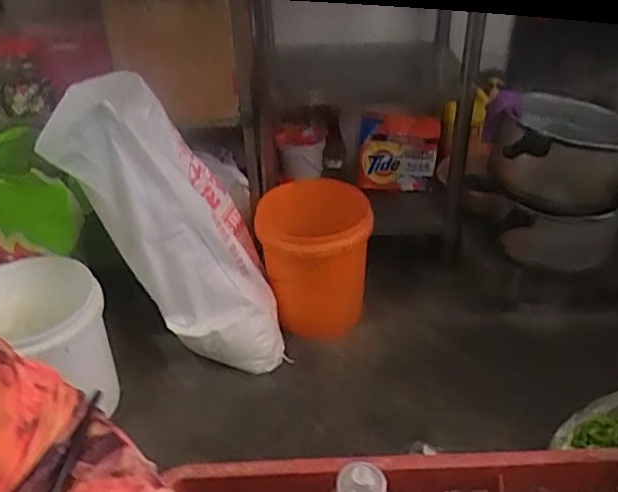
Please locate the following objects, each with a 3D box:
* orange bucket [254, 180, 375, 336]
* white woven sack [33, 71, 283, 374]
[{"bbox_3d":[0.013,0.015,1.681,0.292,0.318,0.288,-4,35,0],"label":"orange bucket"},{"bbox_3d":[-0.325,-0.027,1.548,0.242,0.805,0.244,-18,31,19],"label":"white woven sack"}]

